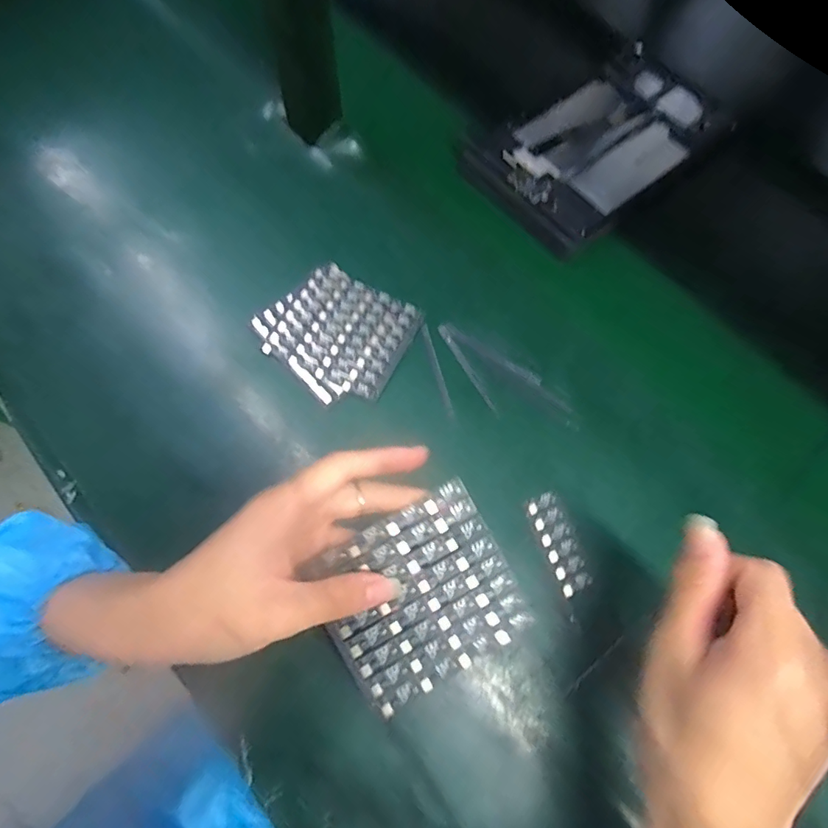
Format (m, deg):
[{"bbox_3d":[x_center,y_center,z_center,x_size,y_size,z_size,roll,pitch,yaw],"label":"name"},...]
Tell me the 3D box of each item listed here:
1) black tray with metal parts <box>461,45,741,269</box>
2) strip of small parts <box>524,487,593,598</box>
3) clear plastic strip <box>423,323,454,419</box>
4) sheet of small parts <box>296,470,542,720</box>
[{"bbox_3d":[0.183,-0.267,0.481,0.266,0.017,0.144,-39,76,-15],"label":"black tray with metal parts"},{"bbox_3d":[0.106,0.093,0.354,0.025,0.004,0.071,-15,71,-8],"label":"strip of small parts"},{"bbox_3d":[0.019,-0.037,0.405,0.006,0.004,0.085,-13,72,-5],"label":"clear plastic strip"},{"bbox_3d":[0.004,0.104,0.278,0.104,0.004,0.094,-30,89,-6],"label":"sheet of small parts"}]

